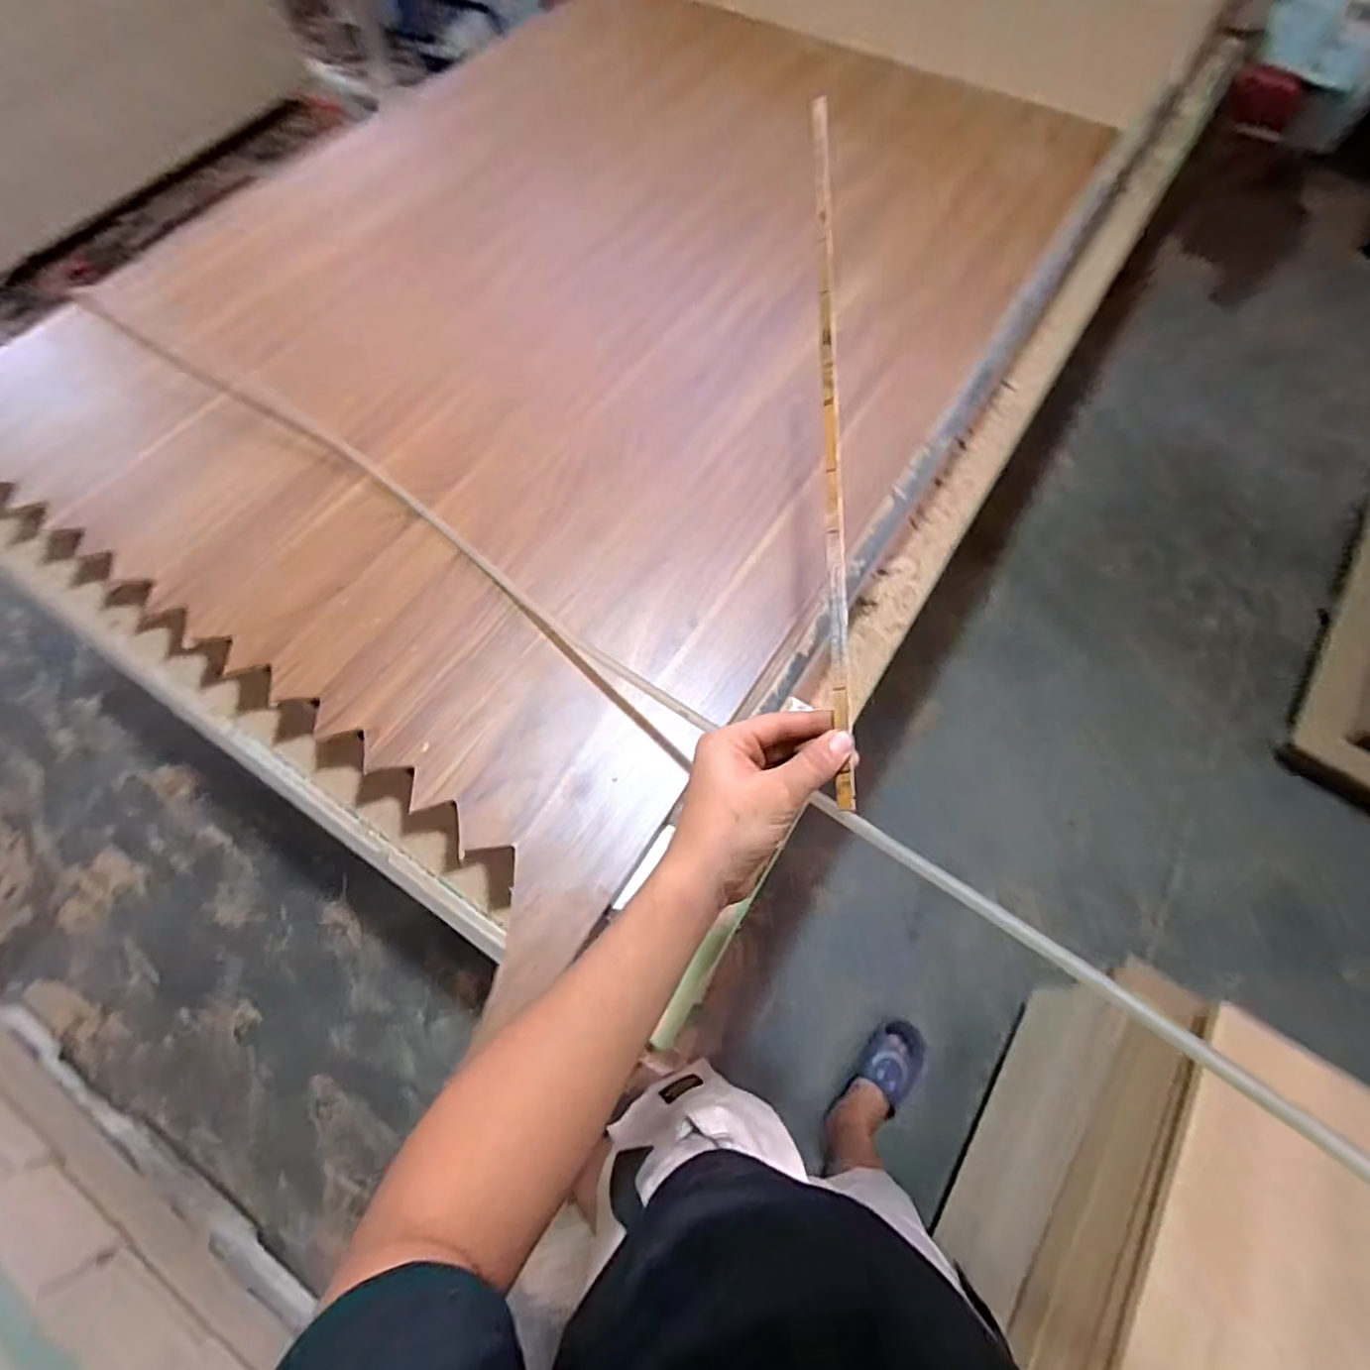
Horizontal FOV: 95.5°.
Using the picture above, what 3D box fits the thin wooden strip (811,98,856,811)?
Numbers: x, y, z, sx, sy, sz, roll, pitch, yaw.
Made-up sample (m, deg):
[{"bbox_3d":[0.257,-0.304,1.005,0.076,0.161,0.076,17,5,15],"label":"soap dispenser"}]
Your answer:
[{"bbox_3d":[0.116,-0.227,0.492,0.014,0.016,0.636,2,74,0],"label":"thin wooden strip"}]

